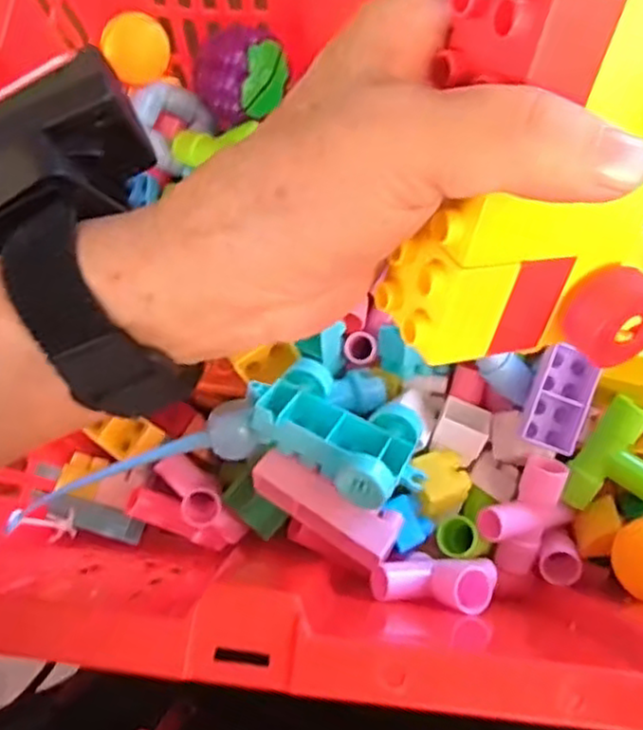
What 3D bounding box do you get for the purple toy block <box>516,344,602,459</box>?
[{"bbox_3d":[0.111,0.015,0.324,0.026,0.016,0.047,20,76,6],"label":"purple toy block"}]

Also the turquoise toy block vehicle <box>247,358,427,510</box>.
[{"bbox_3d":[0.007,0.029,0.310,0.083,0.031,0.049,27,77,8],"label":"turquoise toy block vehicle"}]

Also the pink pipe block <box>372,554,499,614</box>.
[{"bbox_3d":[0.050,0.095,0.304,0.054,0.031,0.021,4,75,2],"label":"pink pipe block"}]

